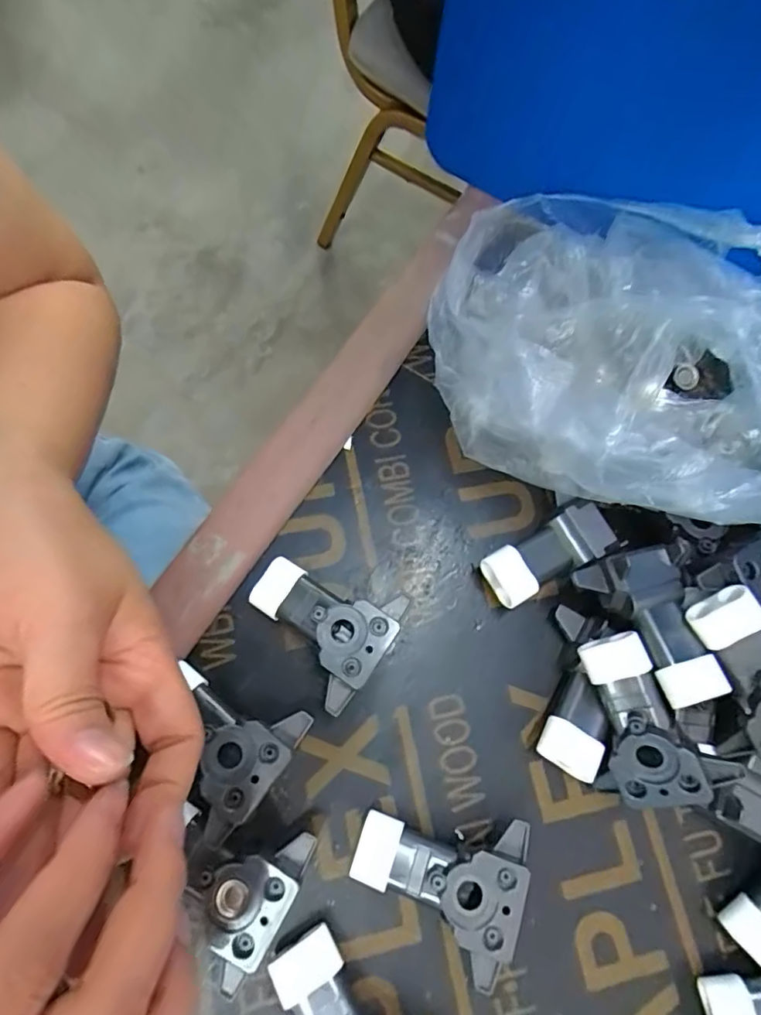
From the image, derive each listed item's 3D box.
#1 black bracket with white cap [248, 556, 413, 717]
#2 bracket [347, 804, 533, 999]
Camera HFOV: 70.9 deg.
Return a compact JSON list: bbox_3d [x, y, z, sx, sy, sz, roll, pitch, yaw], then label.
[{"bbox_3d":[-0.028,0.051,0.242,0.065,0.026,0.053,32,74,6],"label":"black bracket with white cap"},{"bbox_3d":[0.022,0.147,0.214,0.064,0.023,0.054,18,73,1],"label":"bracket"}]

